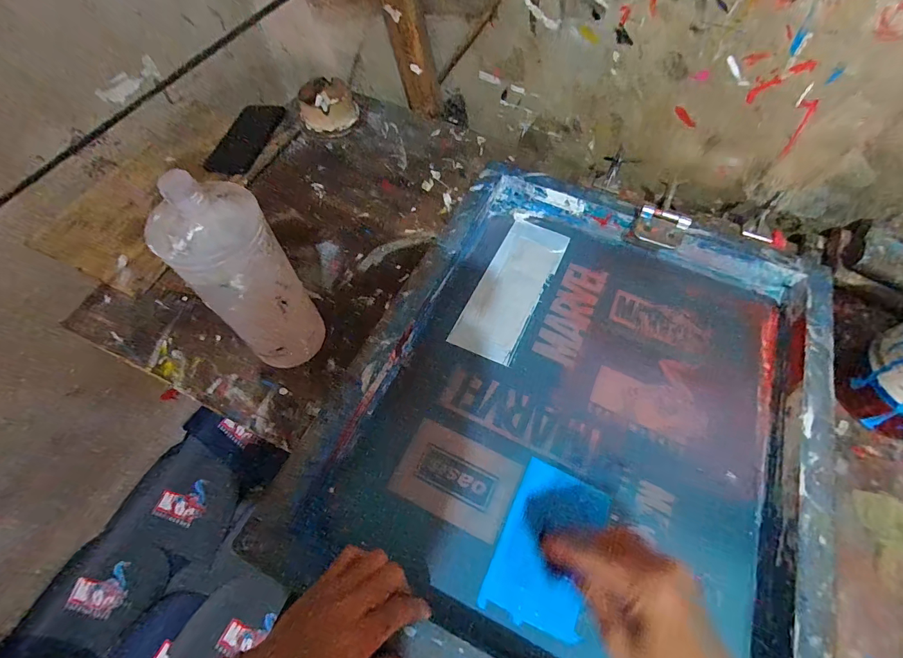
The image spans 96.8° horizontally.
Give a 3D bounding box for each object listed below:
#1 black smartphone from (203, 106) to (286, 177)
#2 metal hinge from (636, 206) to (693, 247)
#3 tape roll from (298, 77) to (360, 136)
[{"bbox_3d":[-0.326,-0.306,0.639,0.074,0.009,0.179,6,62,2],"label":"black smartphone"},{"bbox_3d":[0.265,-0.127,0.507,0.059,0.014,0.042,21,97,6],"label":"metal hinge"},{"bbox_3d":[-0.199,-0.358,0.651,0.090,0.045,0.082,-16,64,-9],"label":"tape roll"}]

